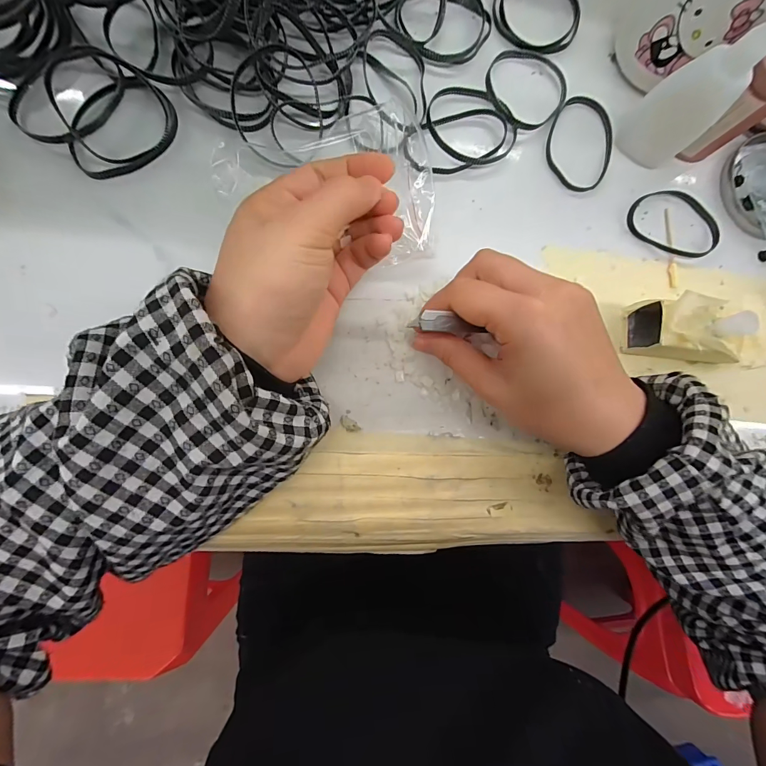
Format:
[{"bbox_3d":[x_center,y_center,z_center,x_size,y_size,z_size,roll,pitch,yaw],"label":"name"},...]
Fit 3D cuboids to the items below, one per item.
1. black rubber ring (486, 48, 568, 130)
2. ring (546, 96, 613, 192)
[{"bbox_3d":[0.100,-0.209,0.251,0.065,0.007,0.057,-37,93,-14],"label":"black rubber ring"},{"bbox_3d":[0.141,-0.171,0.255,0.050,0.004,0.069,20,83,-7],"label":"ring"}]

